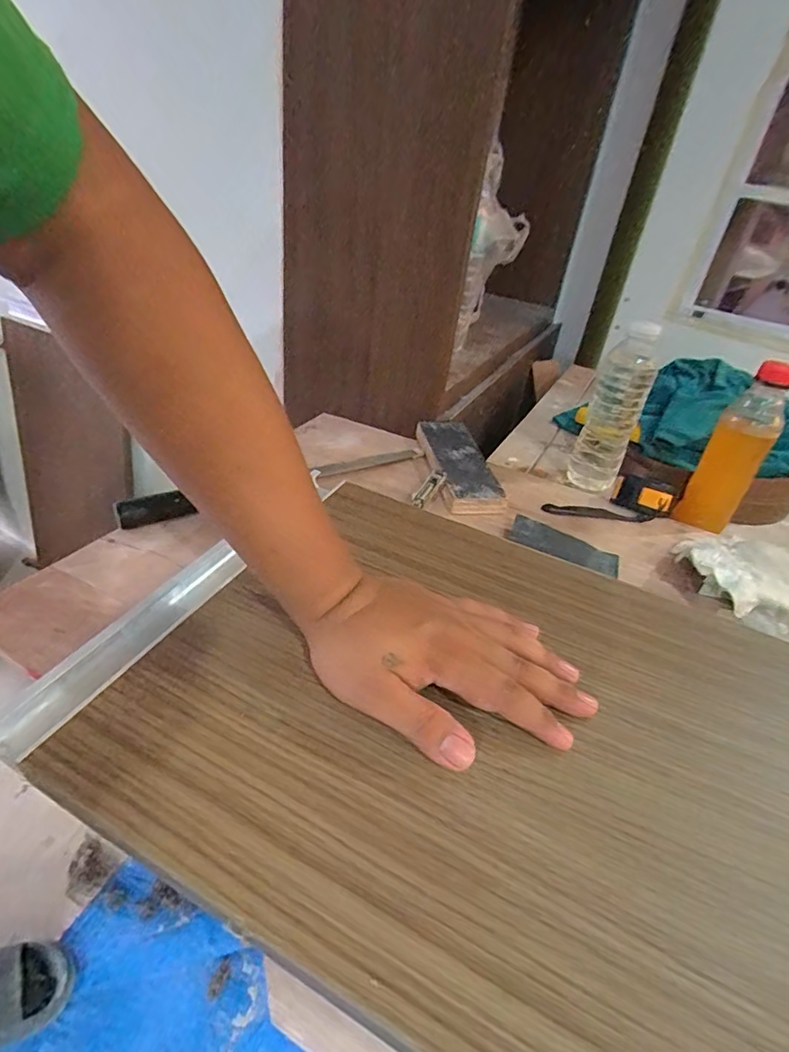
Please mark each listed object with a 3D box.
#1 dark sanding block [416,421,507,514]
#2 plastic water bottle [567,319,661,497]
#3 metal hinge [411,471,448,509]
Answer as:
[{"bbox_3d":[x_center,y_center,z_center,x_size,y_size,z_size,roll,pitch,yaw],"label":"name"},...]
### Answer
[{"bbox_3d":[0.068,-0.071,0.591,0.061,0.028,0.172,1,35,-11],"label":"dark sanding block"},{"bbox_3d":[0.243,-0.130,0.594,0.051,0.157,0.058,14,35,8],"label":"plastic water bottle"},{"bbox_3d":[0.034,-0.037,0.525,0.017,0.010,0.052,25,58,25],"label":"metal hinge"}]

